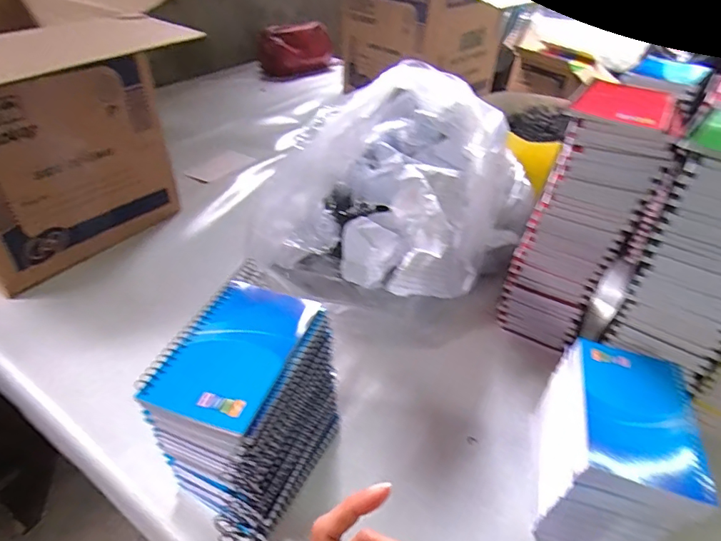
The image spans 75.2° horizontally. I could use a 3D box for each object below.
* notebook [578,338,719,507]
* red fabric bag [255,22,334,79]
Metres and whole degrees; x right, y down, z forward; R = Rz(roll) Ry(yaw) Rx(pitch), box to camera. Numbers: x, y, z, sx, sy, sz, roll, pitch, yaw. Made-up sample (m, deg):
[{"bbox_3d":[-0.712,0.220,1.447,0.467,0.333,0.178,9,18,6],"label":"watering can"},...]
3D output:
[{"bbox_3d":[0.210,0.105,0.354,0.080,0.008,0.124,12,40,12],"label":"notebook"},{"bbox_3d":[-0.175,-0.635,1.366,0.233,0.128,0.061,-17,42,-22],"label":"red fabric bag"}]

